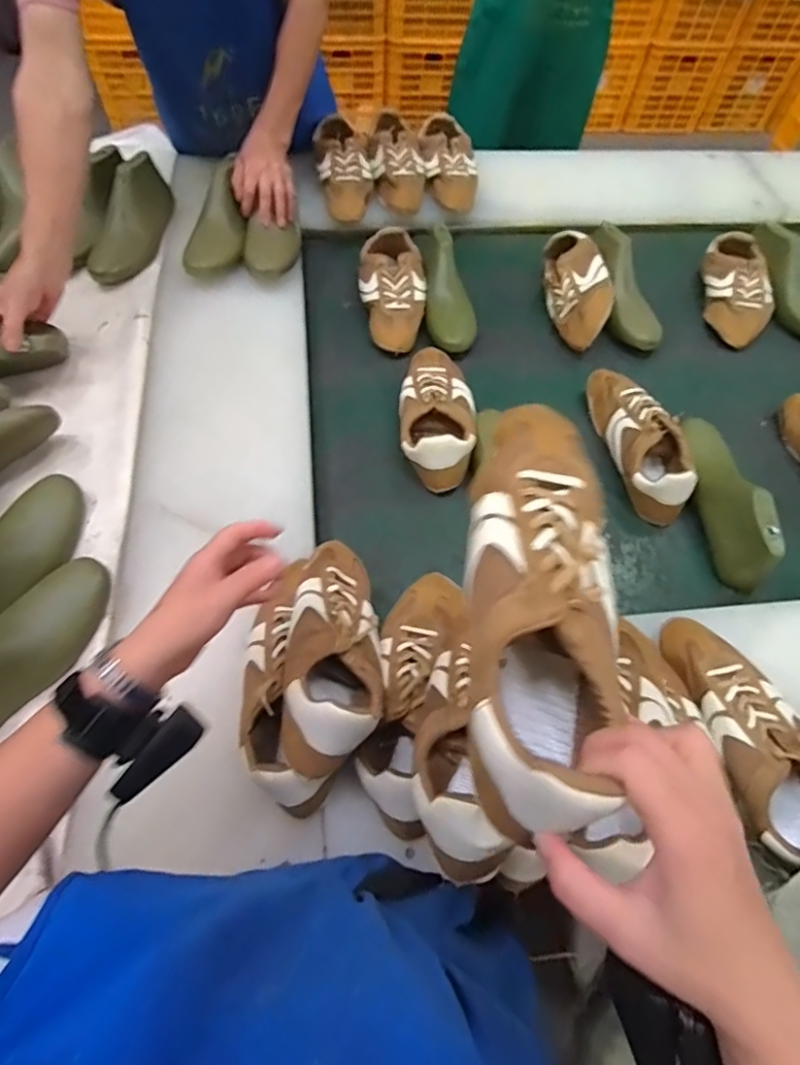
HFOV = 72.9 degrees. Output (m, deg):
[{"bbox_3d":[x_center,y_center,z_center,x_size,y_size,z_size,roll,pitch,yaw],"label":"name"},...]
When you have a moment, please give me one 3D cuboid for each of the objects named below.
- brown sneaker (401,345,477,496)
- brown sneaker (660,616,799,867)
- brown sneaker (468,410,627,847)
[{"bbox_3d":[0.057,-0.188,0.801,0.110,0.082,0.254,1,61,-2],"label":"brown sneaker"},{"bbox_3d":[0.363,0.196,0.562,0.093,0.083,0.231,-6,62,-6],"label":"brown sneaker"},{"bbox_3d":[0.084,0.034,0.324,0.087,0.081,0.245,7,63,1],"label":"brown sneaker"}]

